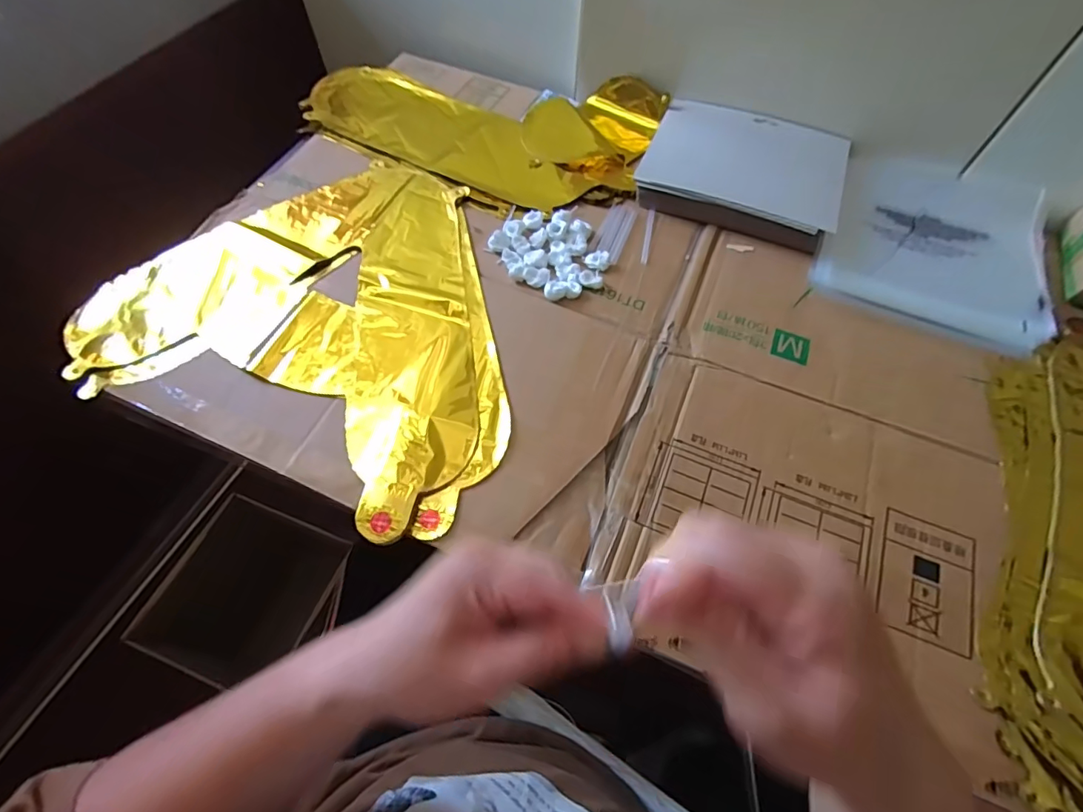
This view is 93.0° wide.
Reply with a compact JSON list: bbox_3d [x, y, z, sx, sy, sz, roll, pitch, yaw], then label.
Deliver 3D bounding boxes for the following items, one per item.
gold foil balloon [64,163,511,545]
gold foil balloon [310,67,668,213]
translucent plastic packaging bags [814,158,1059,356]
[{"bbox_3d":[-0.186,-0.104,0.484,0.400,0.010,0.338,23,63,11],"label":"gold foil balloon"},{"bbox_3d":[-0.068,-0.361,0.631,0.425,0.035,0.269,29,64,14],"label":"gold foil balloon"},{"bbox_3d":[0.421,-0.175,0.543,0.212,0.016,0.241,25,63,12],"label":"translucent plastic packaging bags"}]

